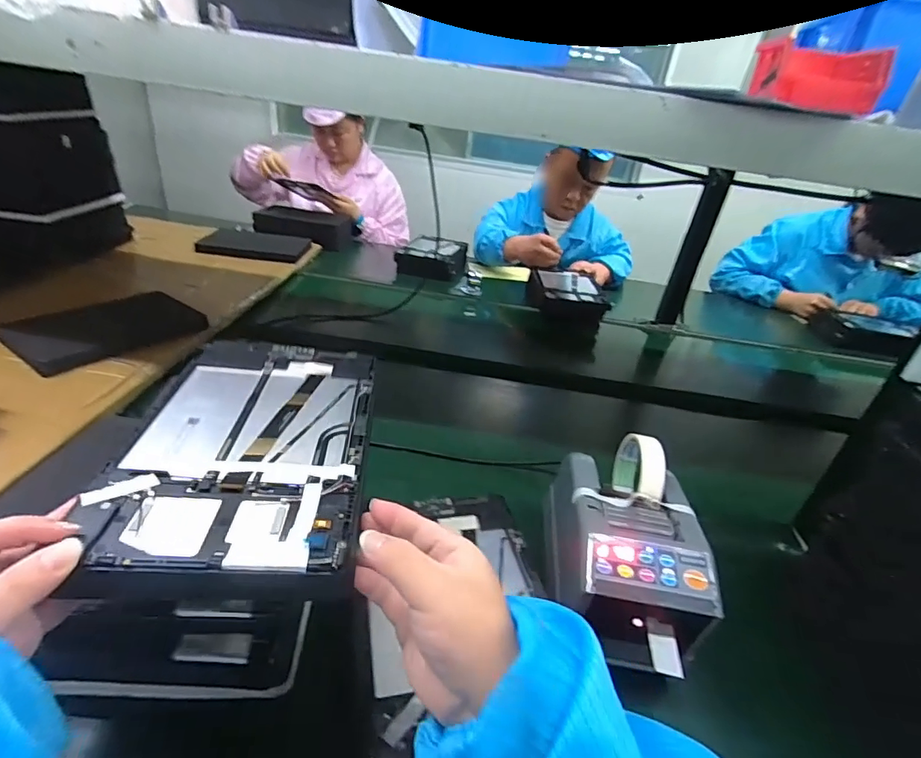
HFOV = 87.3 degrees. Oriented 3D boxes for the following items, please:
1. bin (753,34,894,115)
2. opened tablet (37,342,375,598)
[{"bbox_3d":[0.426,-0.364,0.580,0.110,0.068,0.135,11,31,5],"label":"bin"},{"bbox_3d":[-0.141,0.038,0.335,0.149,0.009,0.252,3,31,-8],"label":"opened tablet"}]

